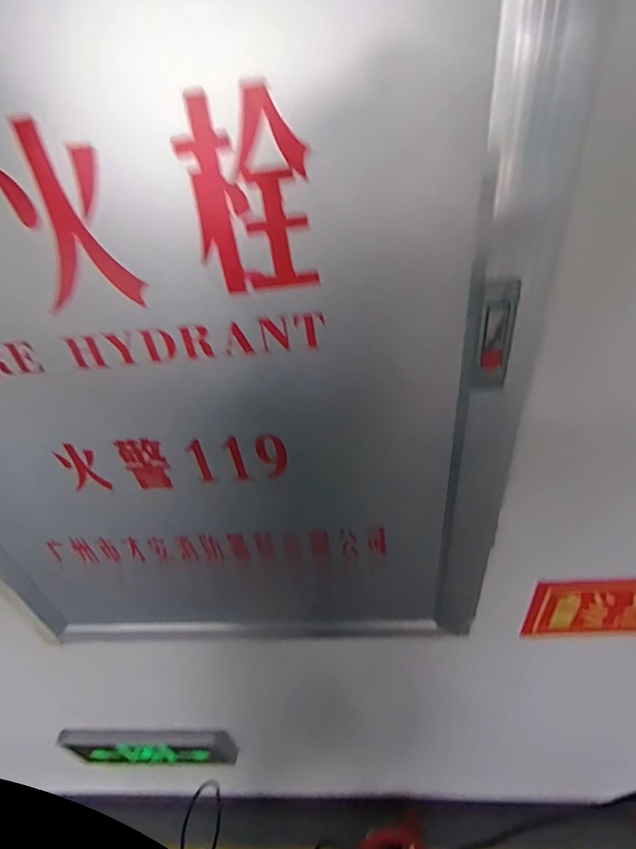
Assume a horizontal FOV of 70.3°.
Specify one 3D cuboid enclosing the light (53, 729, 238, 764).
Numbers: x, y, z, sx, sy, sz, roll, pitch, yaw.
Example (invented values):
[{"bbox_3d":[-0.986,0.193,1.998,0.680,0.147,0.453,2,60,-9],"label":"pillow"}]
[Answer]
[{"bbox_3d":[-0.359,0.682,0.959,0.350,0.122,0.034,-4,38,3],"label":"light"}]

